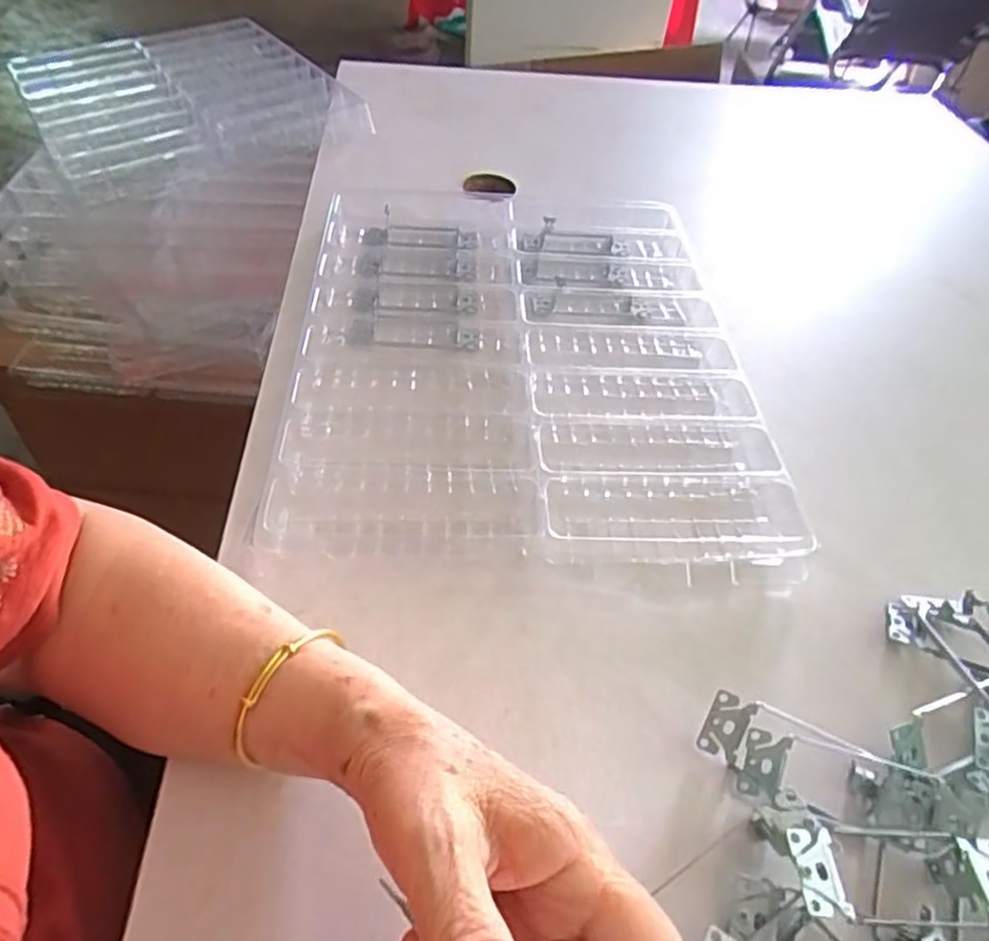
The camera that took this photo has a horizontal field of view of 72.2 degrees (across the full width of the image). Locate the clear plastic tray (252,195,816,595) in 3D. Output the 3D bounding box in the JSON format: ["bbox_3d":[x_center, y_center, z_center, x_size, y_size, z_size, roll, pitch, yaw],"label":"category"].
[{"bbox_3d":[0.020,-0.101,0.546,0.348,0.031,0.430,1,48,-4],"label":"clear plastic tray"}]

